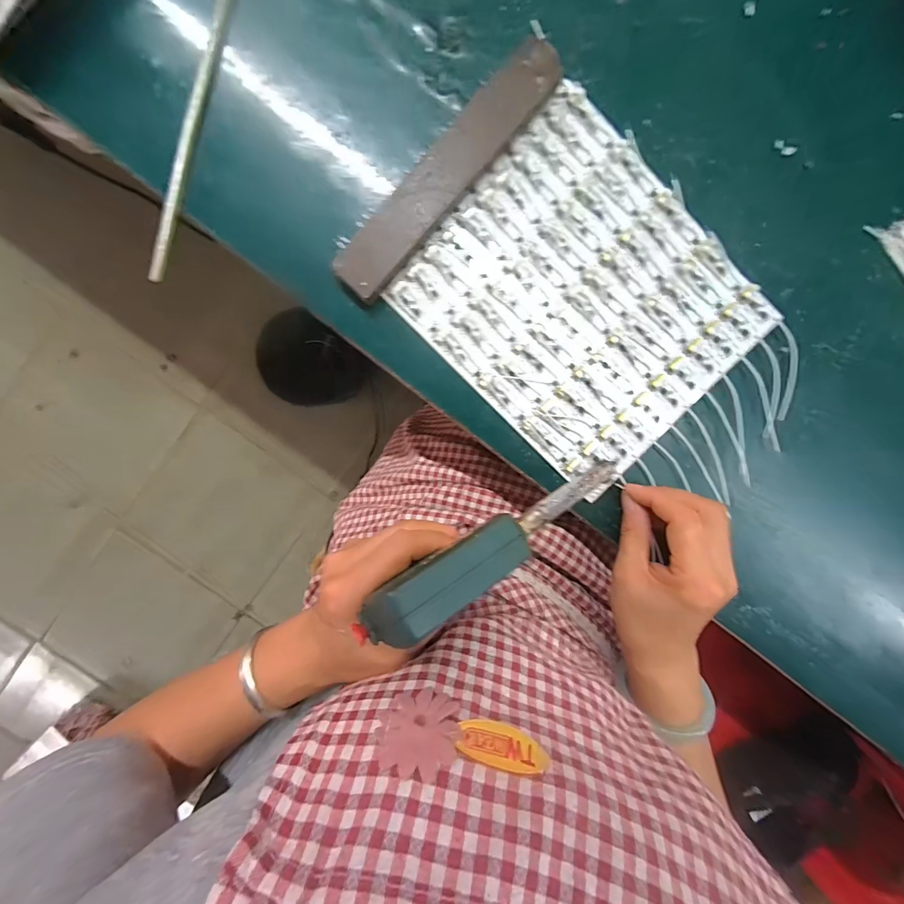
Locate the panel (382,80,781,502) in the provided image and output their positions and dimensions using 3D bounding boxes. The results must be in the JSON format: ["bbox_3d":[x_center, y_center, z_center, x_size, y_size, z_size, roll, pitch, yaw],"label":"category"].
[{"bbox_3d":[0.095,-0.109,0.286,0.223,0.012,0.190,45,95,-5],"label":"panel"}]

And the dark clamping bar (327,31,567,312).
[{"bbox_3d":[-0.004,-0.190,0.266,0.035,0.015,0.201,42,95,-4],"label":"dark clamping bar"}]

